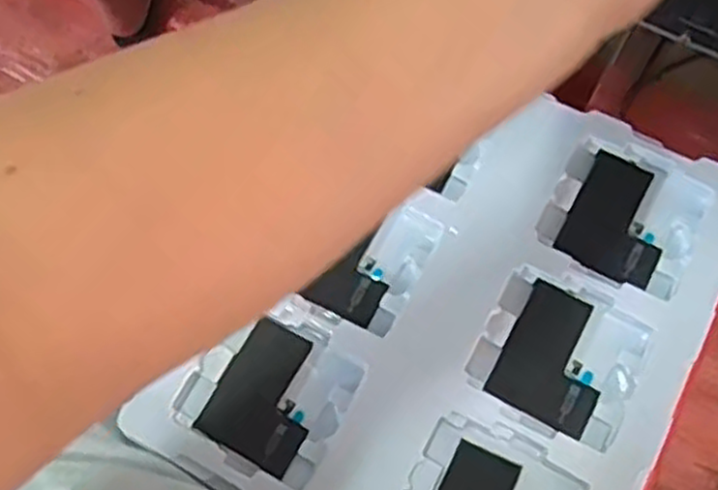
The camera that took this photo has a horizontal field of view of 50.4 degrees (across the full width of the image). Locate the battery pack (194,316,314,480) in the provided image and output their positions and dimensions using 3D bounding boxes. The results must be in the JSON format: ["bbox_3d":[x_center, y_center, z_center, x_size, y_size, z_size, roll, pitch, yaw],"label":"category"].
[{"bbox_3d":[-0.052,0.089,0.452,0.060,0.004,0.076,28,73,12],"label":"battery pack"}]

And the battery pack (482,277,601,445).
[{"bbox_3d":[0.118,0.067,0.453,0.060,0.004,0.077,27,73,12],"label":"battery pack"}]

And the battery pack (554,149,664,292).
[{"bbox_3d":[0.165,-0.016,0.480,0.060,0.004,0.078,27,73,12],"label":"battery pack"}]

